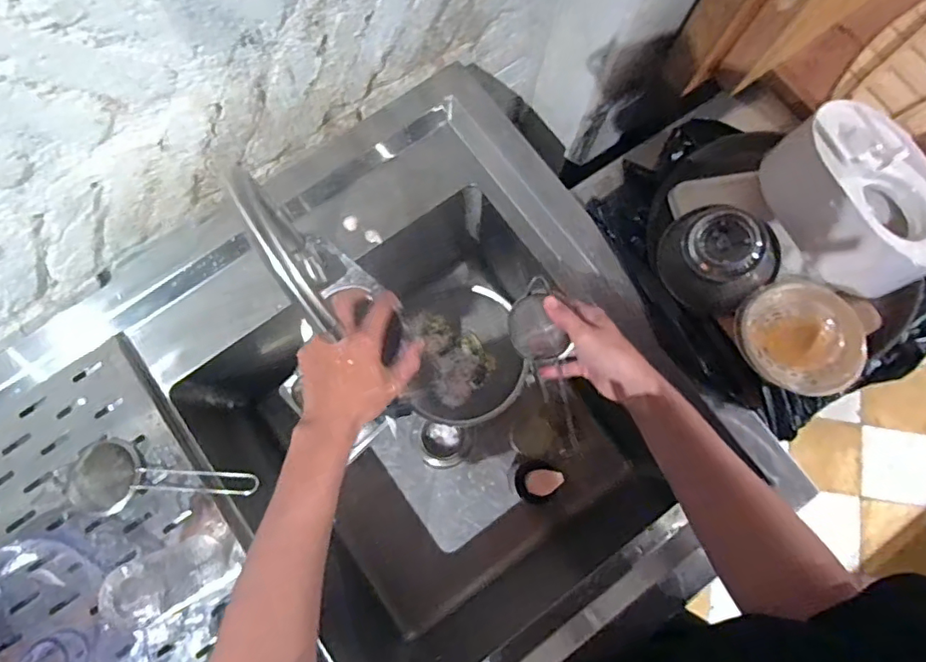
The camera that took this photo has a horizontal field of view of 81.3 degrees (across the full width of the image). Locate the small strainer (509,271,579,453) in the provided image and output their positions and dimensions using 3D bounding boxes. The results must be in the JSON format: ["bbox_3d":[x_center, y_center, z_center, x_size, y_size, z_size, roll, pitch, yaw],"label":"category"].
[{"bbox_3d":[0.096,0.037,0.602,0.054,0.039,0.188,-19,91,-4],"label":"small strainer"}]

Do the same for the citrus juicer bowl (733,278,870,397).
[{"bbox_3d":[0.404,0.007,0.647,0.143,0.078,0.141,-11,79,-2],"label":"citrus juicer bowl"}]

